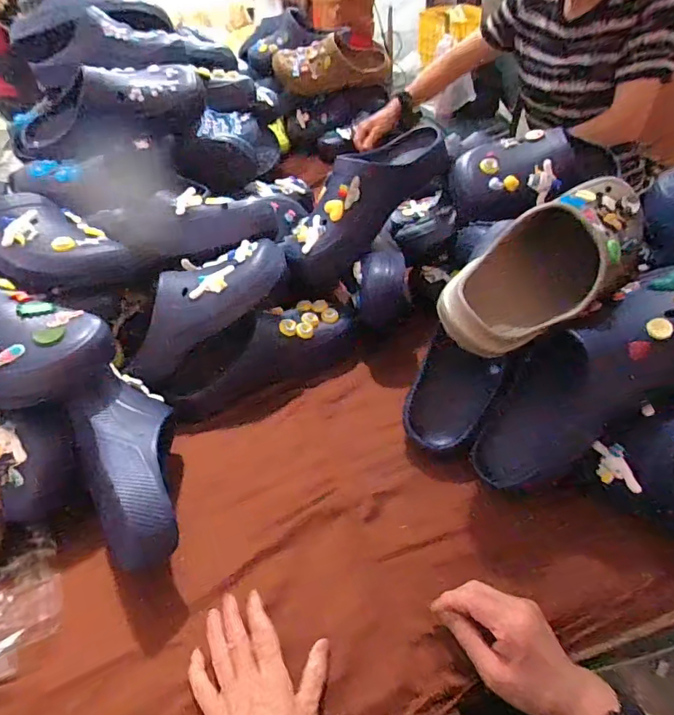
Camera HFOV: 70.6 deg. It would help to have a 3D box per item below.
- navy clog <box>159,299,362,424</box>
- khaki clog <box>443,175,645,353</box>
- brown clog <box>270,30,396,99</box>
[{"bbox_3d":[-0.098,-0.014,0.639,0.260,0.078,0.113,-18,46,-14],"label":"navy clog"},{"bbox_3d":[0.222,-0.094,0.478,0.271,0.088,0.102,-27,49,-22],"label":"khaki clog"},{"bbox_3d":[-0.014,-0.741,1.205,0.286,0.102,0.131,10,46,14],"label":"brown clog"}]

